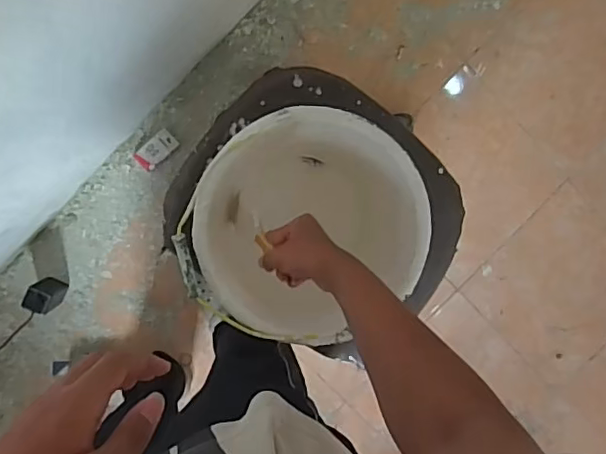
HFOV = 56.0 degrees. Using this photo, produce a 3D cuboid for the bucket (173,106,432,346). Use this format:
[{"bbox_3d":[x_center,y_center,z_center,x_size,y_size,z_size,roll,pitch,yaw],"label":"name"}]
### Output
[{"bbox_3d":[0.000,-0.009,0.798,0.288,0.228,0.273,-1,95,-7],"label":"bucket"}]

